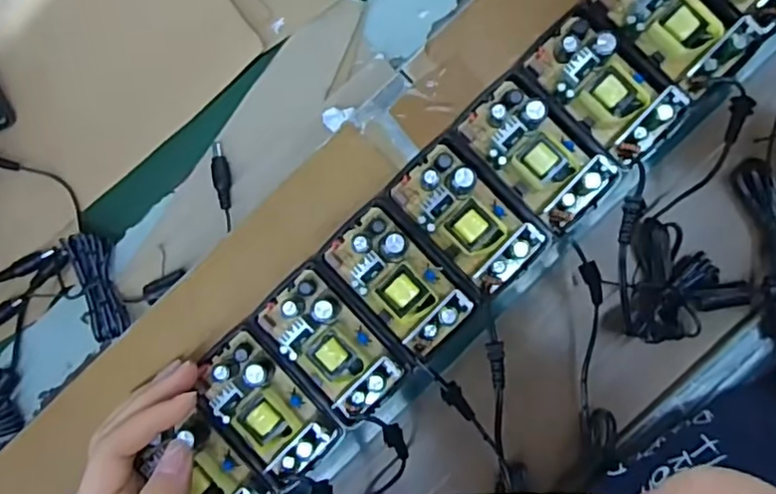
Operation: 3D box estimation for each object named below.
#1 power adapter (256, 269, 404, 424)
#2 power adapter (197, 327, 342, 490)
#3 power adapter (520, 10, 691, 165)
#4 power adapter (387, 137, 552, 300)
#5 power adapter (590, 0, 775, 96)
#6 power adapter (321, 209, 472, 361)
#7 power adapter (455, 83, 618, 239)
[{"bbox_3d":[-0.032,0.051,0.328,0.041,0.027,0.076,-42,84,-1],"label":"power adapter"},{"bbox_3d":[-0.066,0.083,0.328,0.042,0.023,0.078,-43,84,3],"label":"power adapter"},{"bbox_3d":[0.111,-0.084,0.322,0.076,0.022,0.046,44,88,6],"label":"power adapter"},{"bbox_3d":[0.041,-0.016,0.326,0.049,0.024,0.079,-43,84,-1],"label":"power adapter"},{"bbox_3d":[0.148,-0.118,0.320,0.077,0.021,0.049,40,88,6],"label":"power adapter"},{"bbox_3d":[0.005,0.018,0.327,0.040,0.028,0.076,-43,84,-1],"label":"power adapter"},{"bbox_3d":[0.077,-0.049,0.324,0.045,0.023,0.079,-45,84,-2],"label":"power adapter"}]

